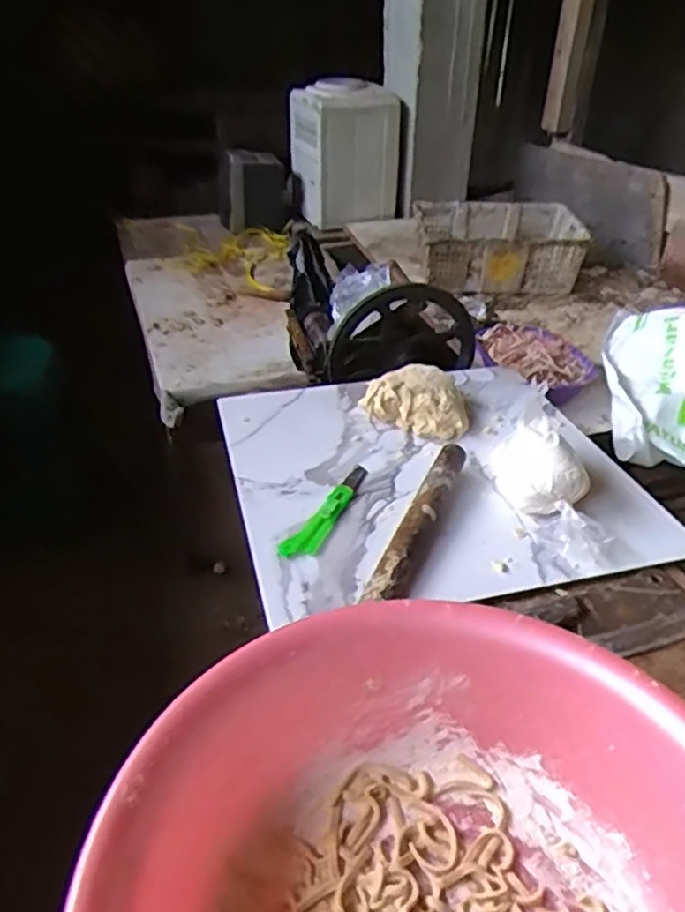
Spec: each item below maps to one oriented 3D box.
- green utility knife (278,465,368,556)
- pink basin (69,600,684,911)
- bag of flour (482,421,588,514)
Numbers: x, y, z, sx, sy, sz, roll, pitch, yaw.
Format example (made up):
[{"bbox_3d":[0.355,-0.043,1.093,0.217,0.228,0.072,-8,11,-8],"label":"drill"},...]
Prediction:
[{"bbox_3d":[-0.013,0.060,0.806,0.038,0.009,0.186,16,39,21],"label":"green utility knife"},{"bbox_3d":[0.047,0.279,0.405,0.368,0.123,0.399,0,36,0],"label":"pink basin"},{"bbox_3d":[0.226,0.002,0.832,0.080,0.079,0.164,-8,37,-11],"label":"bag of flour"}]

